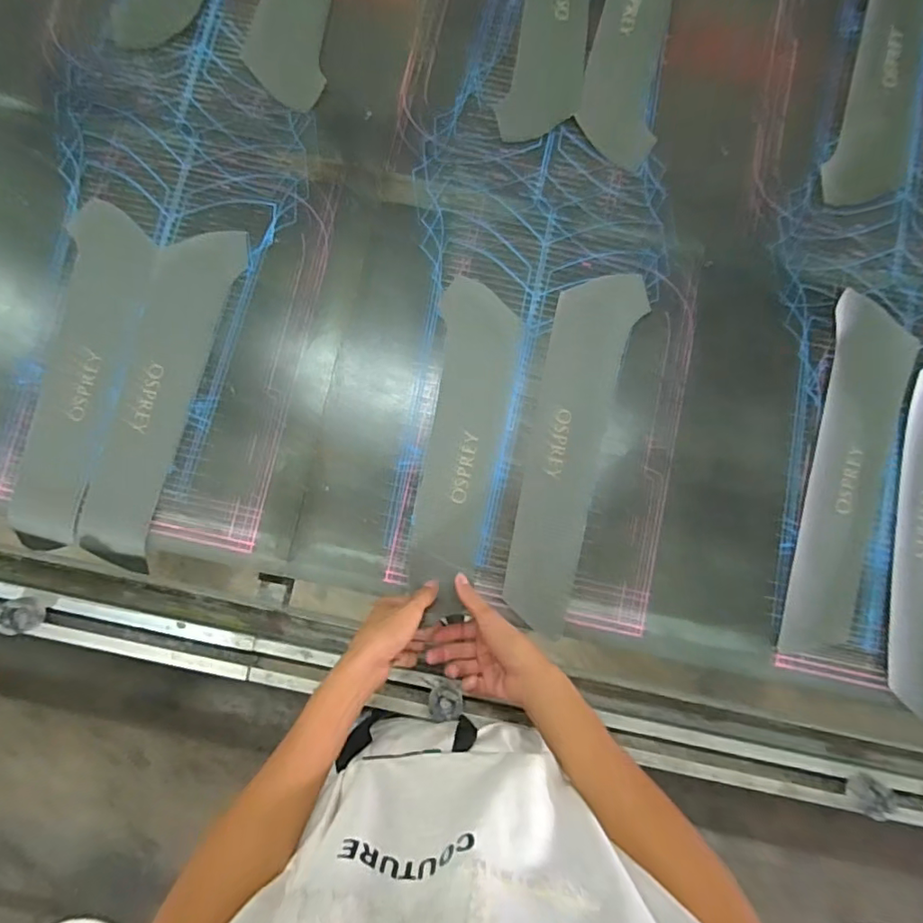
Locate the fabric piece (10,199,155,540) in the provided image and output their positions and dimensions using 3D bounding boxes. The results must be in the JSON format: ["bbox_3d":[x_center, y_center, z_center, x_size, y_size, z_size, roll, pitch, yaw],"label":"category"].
[{"bbox_3d":[-0.479,-0.115,0.670,0.108,0.008,0.434,9,82,1],"label":"fabric piece"}]

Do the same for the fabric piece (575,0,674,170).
[{"bbox_3d":[0.241,-0.621,0.731,0.104,0.009,0.447,11,82,2],"label":"fabric piece"}]

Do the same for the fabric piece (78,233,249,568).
[{"bbox_3d":[-0.381,-0.091,0.663,0.108,0.006,0.428,14,83,2],"label":"fabric piece"}]

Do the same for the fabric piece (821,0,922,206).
[{"bbox_3d":[0.587,-0.545,0.719,0.105,0.016,0.430,16,83,2],"label":"fabric piece"}]

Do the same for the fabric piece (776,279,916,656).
[{"bbox_3d":[0.489,0.019,0.662,0.097,0.020,0.436,12,86,-1],"label":"fabric piece"}]

